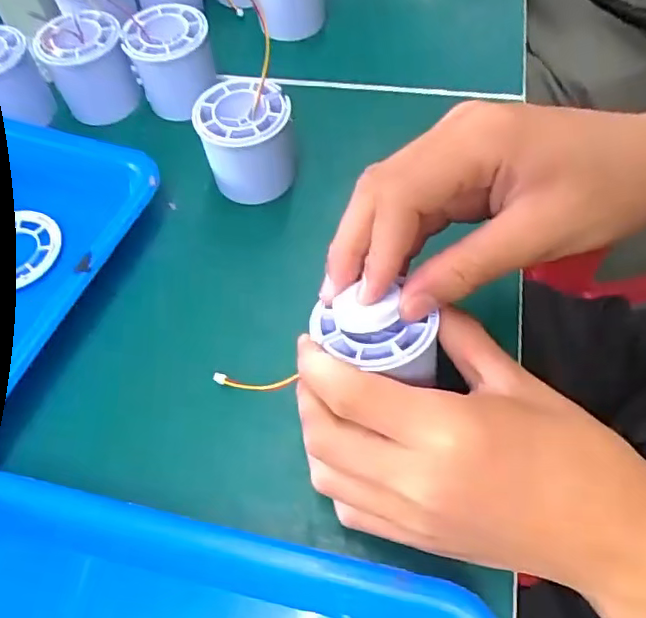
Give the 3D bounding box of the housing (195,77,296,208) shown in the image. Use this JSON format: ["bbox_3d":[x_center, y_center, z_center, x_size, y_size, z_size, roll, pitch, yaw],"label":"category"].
[{"bbox_3d":[-0.044,-0.099,0.354,0.051,0.053,0.046,-11,59,-2],"label":"housing"}]

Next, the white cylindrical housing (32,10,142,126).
[{"bbox_3d":[-0.158,-0.162,0.405,0.051,0.057,0.051,-2,59,3],"label":"white cylindrical housing"}]

